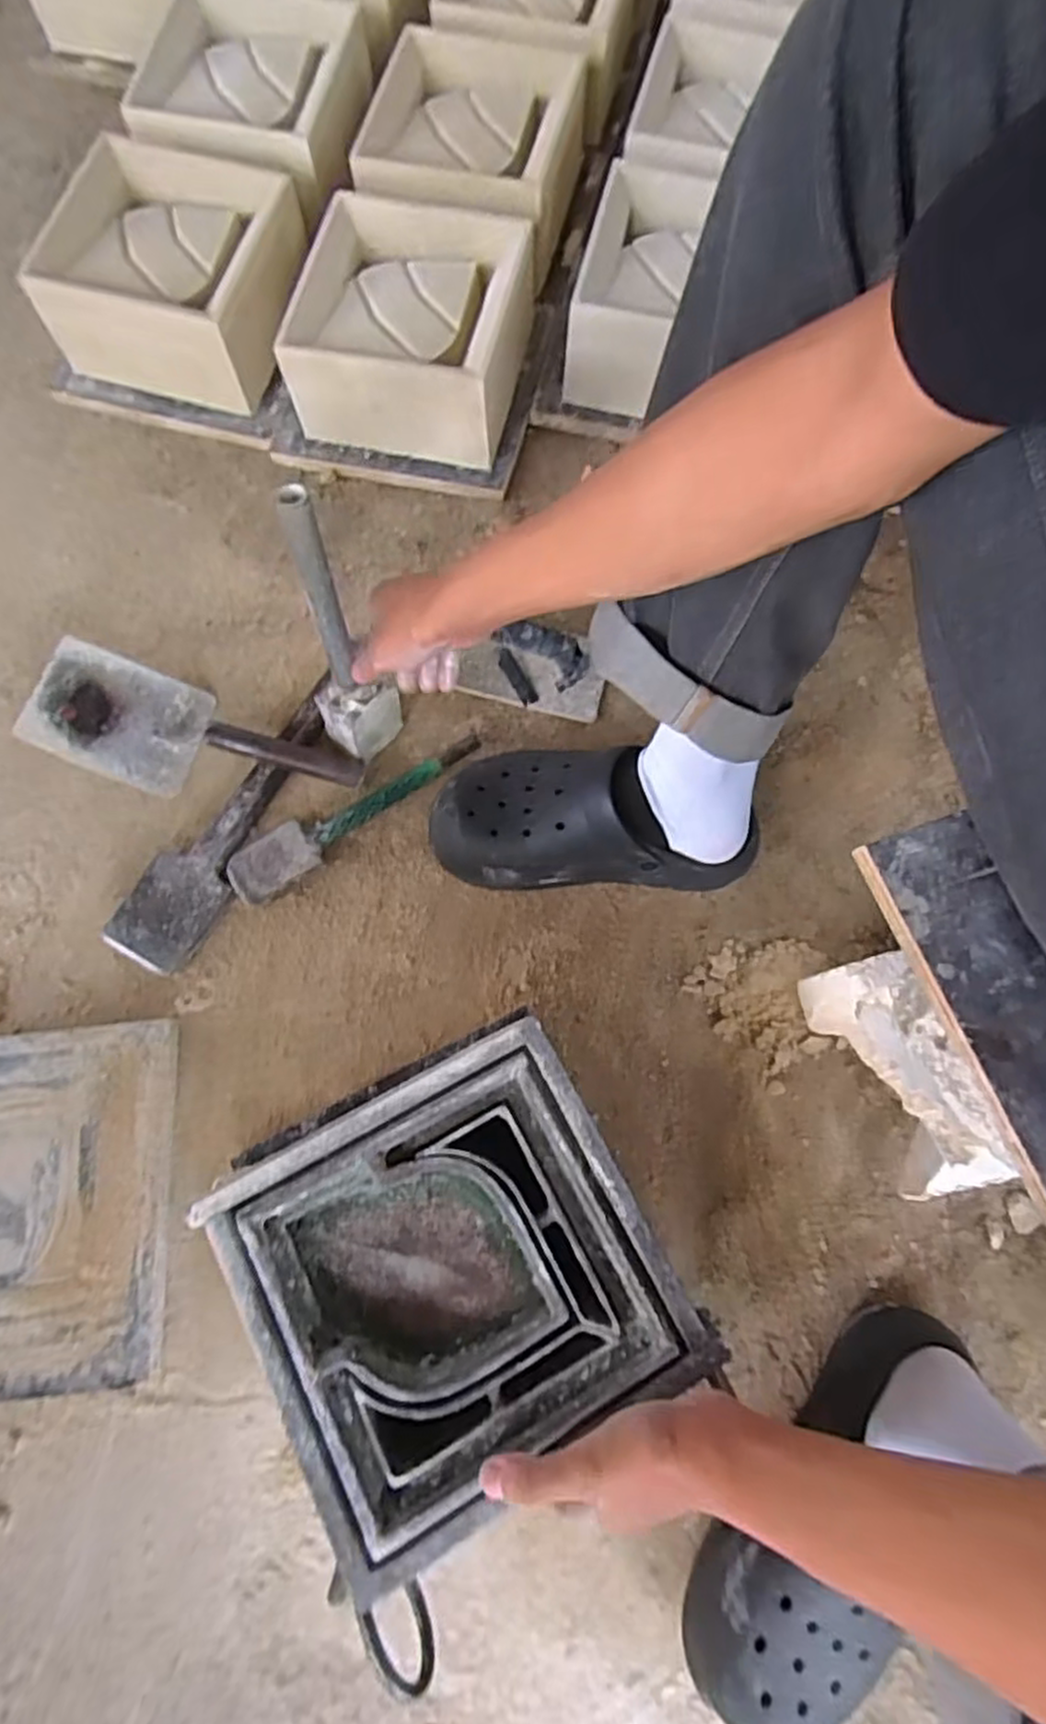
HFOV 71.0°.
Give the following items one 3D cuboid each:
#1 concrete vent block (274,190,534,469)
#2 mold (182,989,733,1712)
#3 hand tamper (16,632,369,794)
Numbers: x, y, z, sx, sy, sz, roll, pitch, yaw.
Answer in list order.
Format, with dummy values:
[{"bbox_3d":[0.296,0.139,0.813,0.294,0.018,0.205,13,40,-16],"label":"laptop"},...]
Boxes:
[{"bbox_3d":[-0.109,-0.531,0.751,0.208,0.114,0.232,14,74,0],"label":"concrete vent block"},{"bbox_3d":[-0.041,0.246,0.440,0.229,0.037,0.235,-29,77,-8],"label":"mold"},{"bbox_3d":[-0.282,-0.106,0.654,0.278,0.067,0.110,19,74,2],"label":"hand tamper"}]

